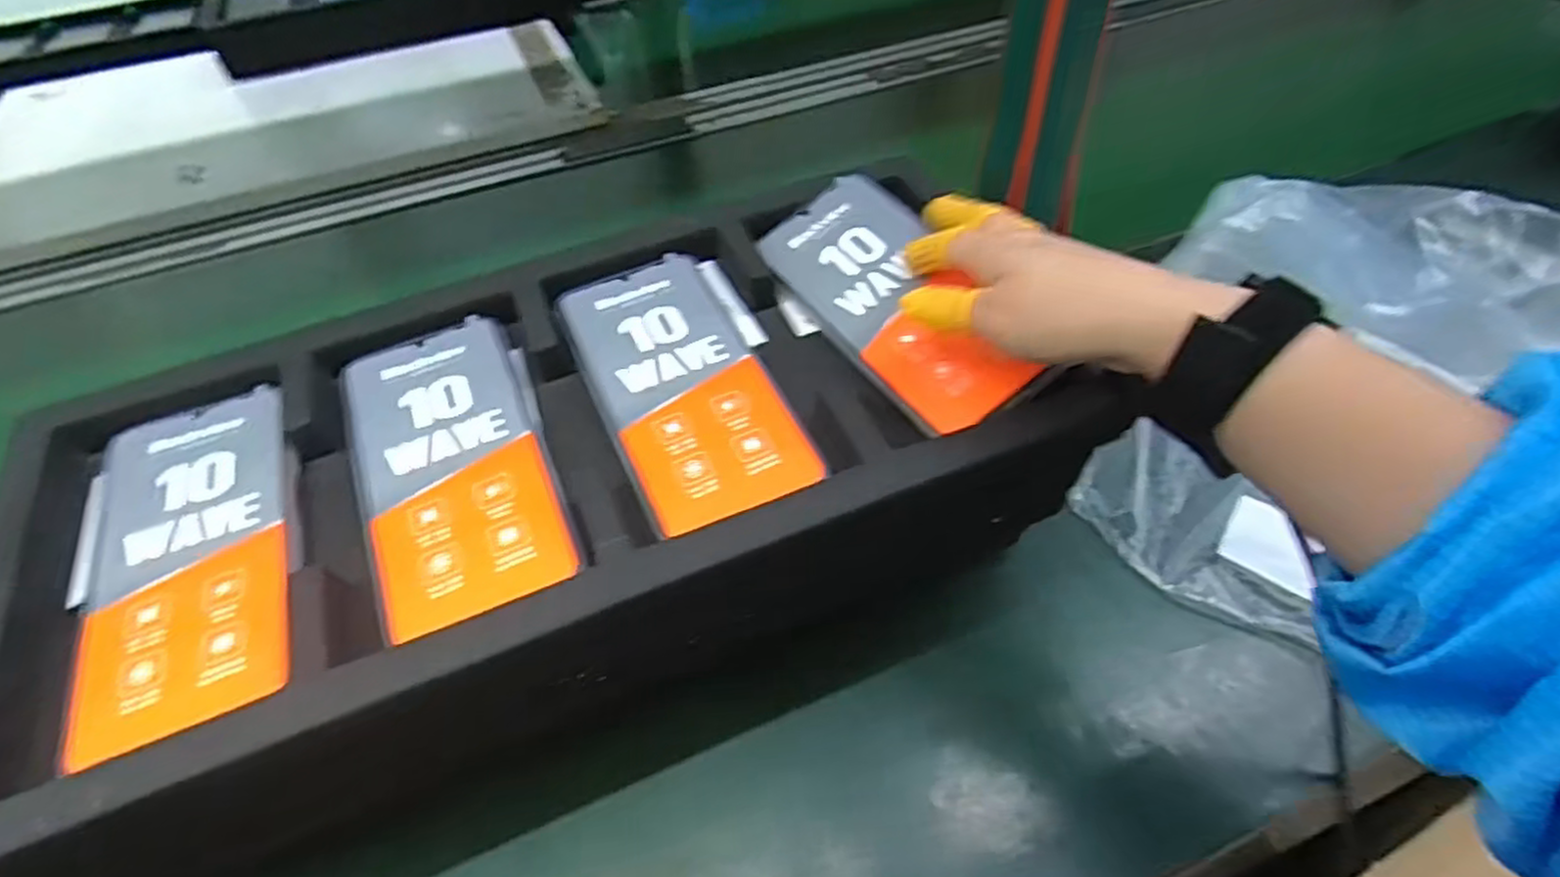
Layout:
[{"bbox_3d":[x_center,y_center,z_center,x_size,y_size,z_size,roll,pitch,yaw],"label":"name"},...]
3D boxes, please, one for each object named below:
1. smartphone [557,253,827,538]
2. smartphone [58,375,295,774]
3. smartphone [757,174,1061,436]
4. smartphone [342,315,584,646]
[{"bbox_3d":[-0.049,-0.030,0.363,0.077,0.010,0.164,-20,50,-15],"label":"smartphone"},{"bbox_3d":[-0.252,0.047,0.320,0.078,0.008,0.172,-19,50,-14],"label":"smartphone"},{"bbox_3d":[0.059,-0.072,0.378,0.075,0.015,0.169,-34,59,-5],"label":"smartphone"},{"bbox_3d":[-0.149,0.009,0.341,0.078,0.009,0.162,-20,50,-15],"label":"smartphone"}]

